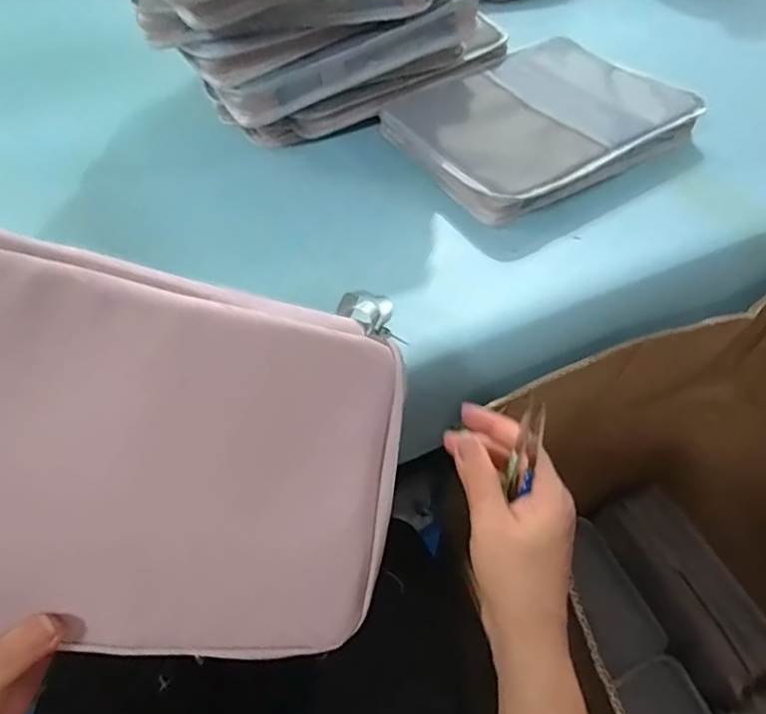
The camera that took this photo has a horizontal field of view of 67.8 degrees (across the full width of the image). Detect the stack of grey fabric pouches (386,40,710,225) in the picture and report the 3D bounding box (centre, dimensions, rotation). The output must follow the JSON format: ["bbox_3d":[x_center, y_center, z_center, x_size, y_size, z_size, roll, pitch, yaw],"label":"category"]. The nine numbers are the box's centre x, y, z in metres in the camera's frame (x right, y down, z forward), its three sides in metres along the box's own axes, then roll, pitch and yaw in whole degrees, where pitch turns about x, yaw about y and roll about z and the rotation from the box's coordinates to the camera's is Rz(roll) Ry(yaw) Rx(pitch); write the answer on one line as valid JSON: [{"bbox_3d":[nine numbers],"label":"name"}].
[{"bbox_3d":[0.159,-0.255,0.620,0.283,0.039,0.216,-29,59,-19],"label":"stack of grey fabric pouches"}]

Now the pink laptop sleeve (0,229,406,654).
[{"bbox_3d":[-0.119,0.060,0.302,0.278,0.205,0.034,10,5,-26],"label":"pink laptop sleeve"}]

